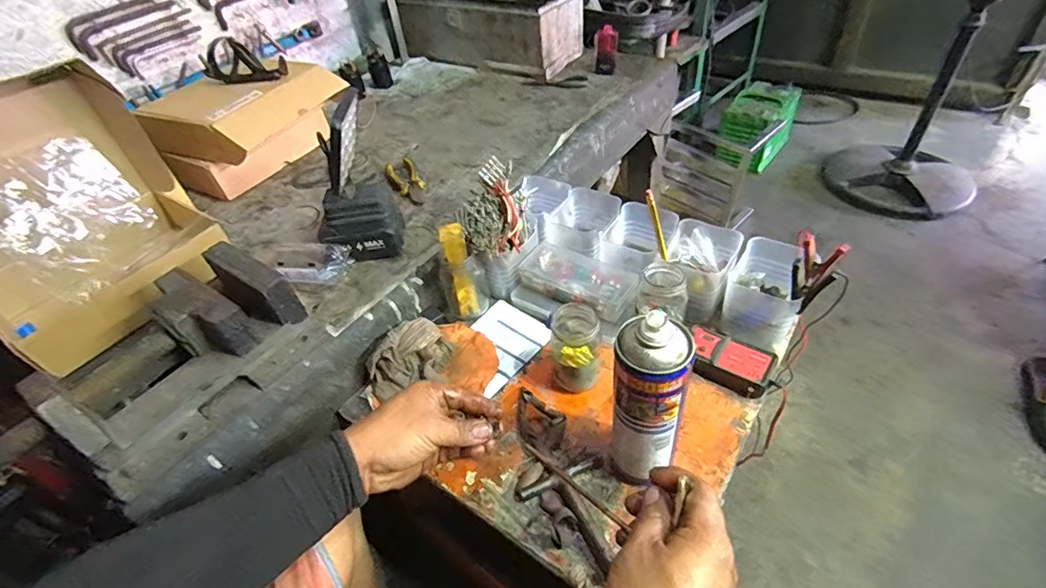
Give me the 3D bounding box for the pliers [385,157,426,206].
[{"bbox_3d":[-0.210,-0.206,0.866,0.051,0.019,0.159,-22,46,-14],"label":"pliers"}]

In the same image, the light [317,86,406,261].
[{"bbox_3d":[-0.235,-0.135,0.662,0.116,0.223,0.088,-22,46,-14],"label":"light"}]

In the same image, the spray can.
[{"bbox_3d":[0.114,0.108,0.455,0.061,0.230,0.059,-4,45,4],"label":"spray can"}]

